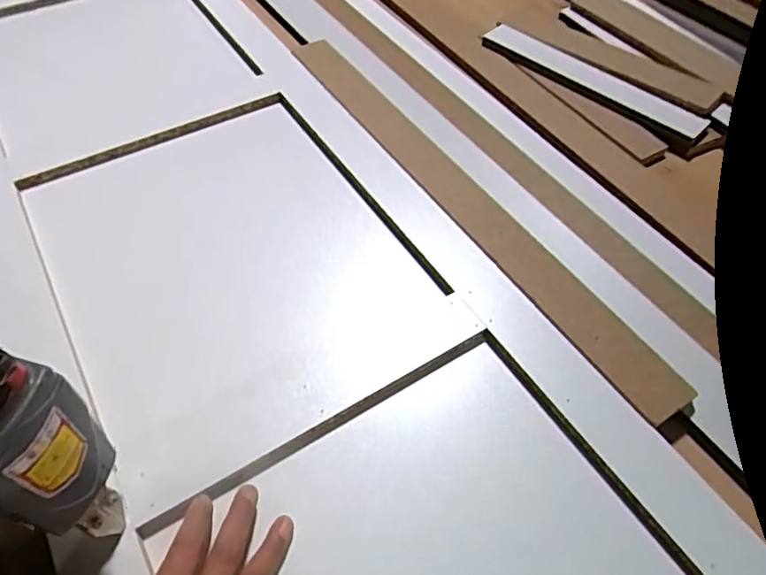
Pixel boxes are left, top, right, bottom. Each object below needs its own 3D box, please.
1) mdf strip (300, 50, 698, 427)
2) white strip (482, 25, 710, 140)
[{"bbox_3d":[0.063,-0.106,0.577,0.050,0.016,0.596,-27,59,-18],"label":"mdf strip"},{"bbox_3d":[0.260,-0.265,0.702,0.298,0.017,0.050,38,63,24],"label":"white strip"}]

